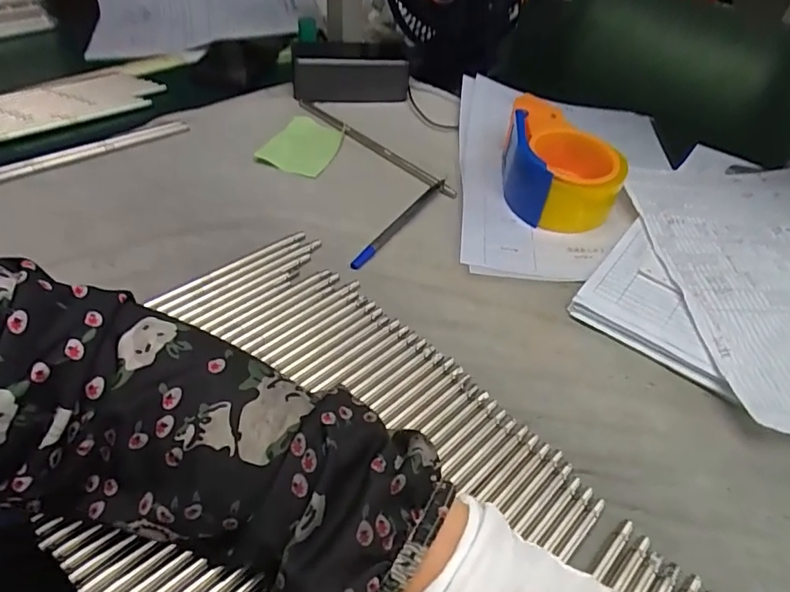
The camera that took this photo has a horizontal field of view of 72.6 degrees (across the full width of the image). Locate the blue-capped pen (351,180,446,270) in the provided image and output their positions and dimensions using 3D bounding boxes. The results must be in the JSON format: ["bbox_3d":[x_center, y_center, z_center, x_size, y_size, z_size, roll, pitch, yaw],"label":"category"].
[{"bbox_3d":[0.004,-0.062,0.451,0.008,0.013,0.137,26,46,19],"label":"blue-capped pen"}]

